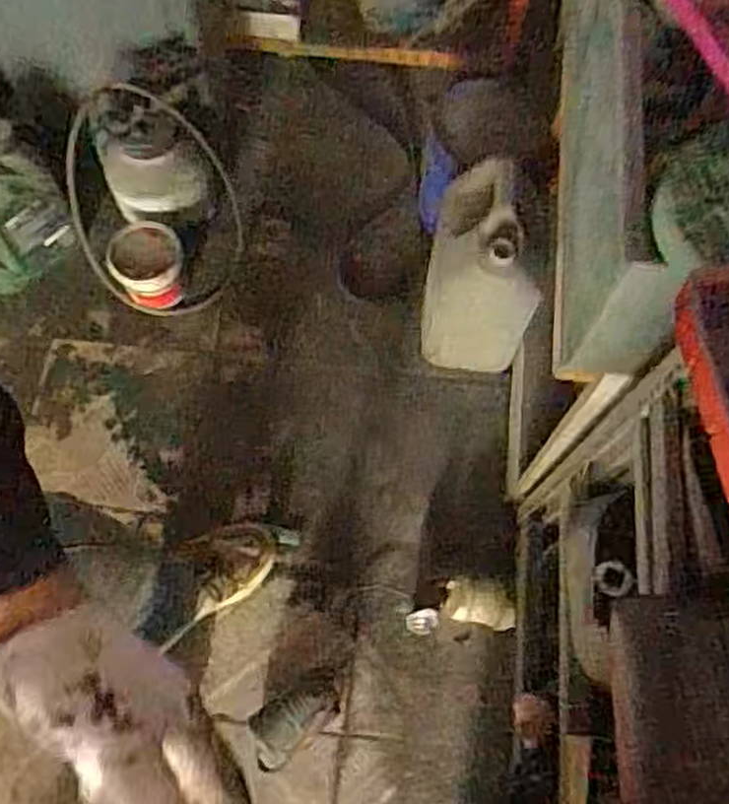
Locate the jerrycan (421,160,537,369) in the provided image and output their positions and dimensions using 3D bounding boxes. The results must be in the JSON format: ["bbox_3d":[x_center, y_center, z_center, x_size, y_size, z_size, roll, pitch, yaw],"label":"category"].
[{"bbox_3d":[0.185,-0.221,1.287,0.172,0.332,0.237,5,67,1],"label":"jerrycan"}]

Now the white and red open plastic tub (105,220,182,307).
[{"bbox_3d":[-0.395,-0.252,1.438,0.126,0.126,0.117,0,67,-1],"label":"white and red open plastic tub"}]

